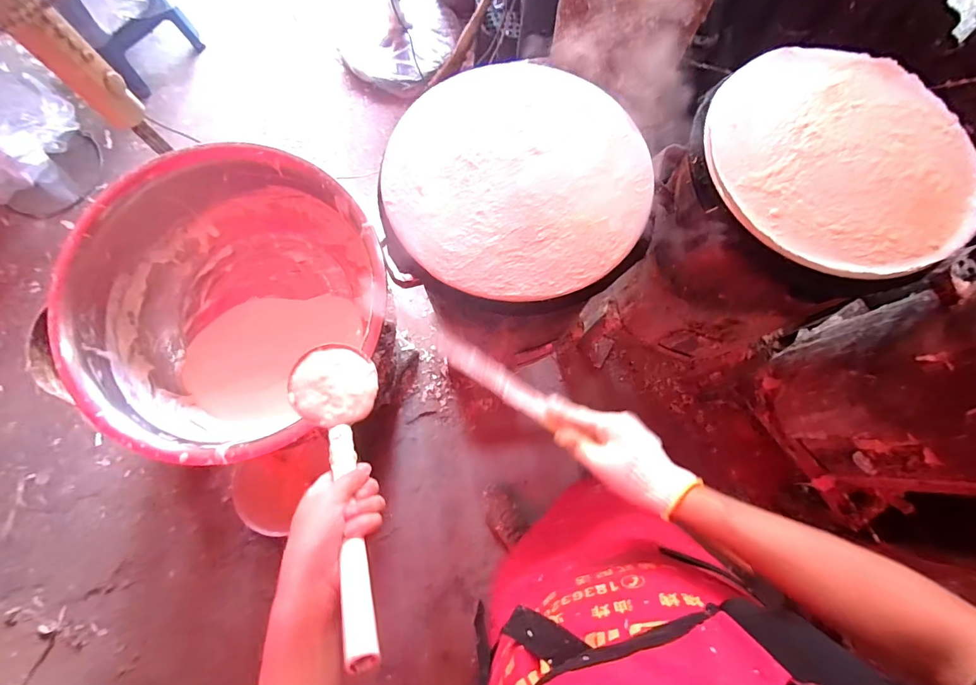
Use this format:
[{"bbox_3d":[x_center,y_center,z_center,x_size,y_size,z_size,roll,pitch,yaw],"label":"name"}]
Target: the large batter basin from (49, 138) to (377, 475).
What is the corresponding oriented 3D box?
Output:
[{"bbox_3d":[-0.432,-0.057,0.738,0.499,0.197,0.499,36,79,8],"label":"large batter basin"}]

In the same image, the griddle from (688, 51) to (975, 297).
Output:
[{"bbox_3d":[0.499,-0.260,0.598,0.374,0.035,0.360,0,77,0],"label":"griddle"}]

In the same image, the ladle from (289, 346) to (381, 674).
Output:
[{"bbox_3d":[-0.137,0.117,0.382,0.087,0.062,0.314,-20,39,-7],"label":"ladle"}]

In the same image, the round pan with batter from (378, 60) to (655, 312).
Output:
[{"bbox_3d":[0.036,-0.238,0.595,0.362,0.062,0.382,-1,77,0],"label":"round pan with batter"}]

